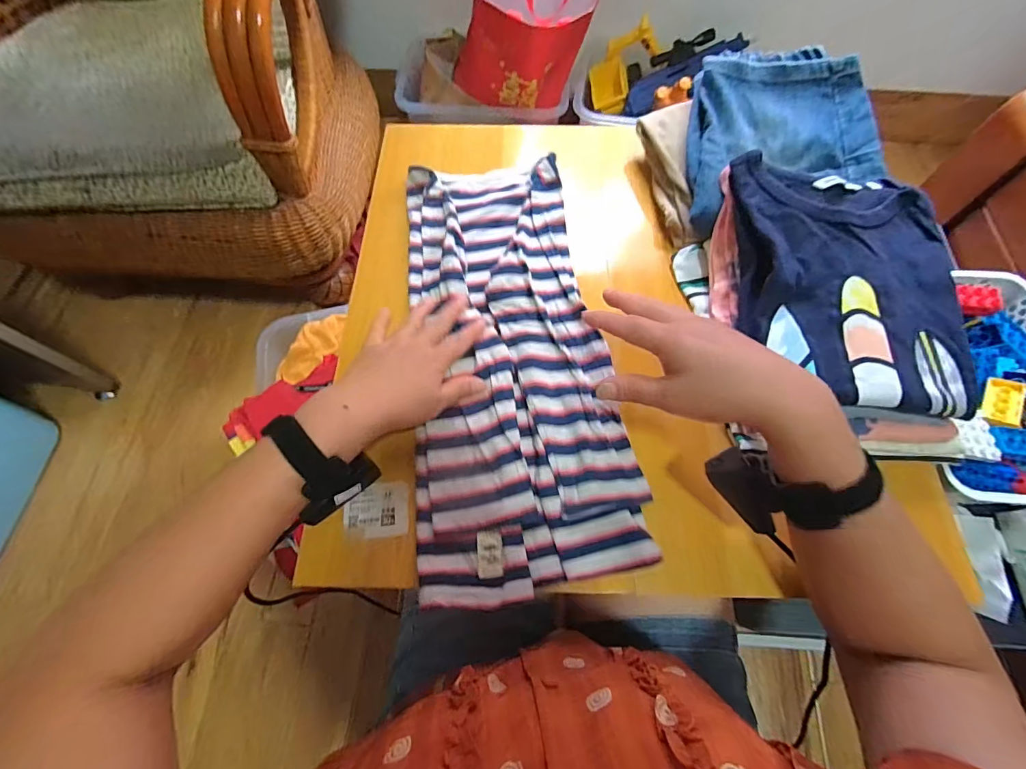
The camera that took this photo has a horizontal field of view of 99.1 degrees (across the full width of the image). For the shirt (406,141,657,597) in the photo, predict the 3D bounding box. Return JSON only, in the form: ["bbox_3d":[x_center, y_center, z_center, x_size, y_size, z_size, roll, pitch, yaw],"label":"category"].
[{"bbox_3d":[-0.007,-0.051,0.465,0.200,0.031,0.490,-7,67,-3],"label":"shirt"}]

